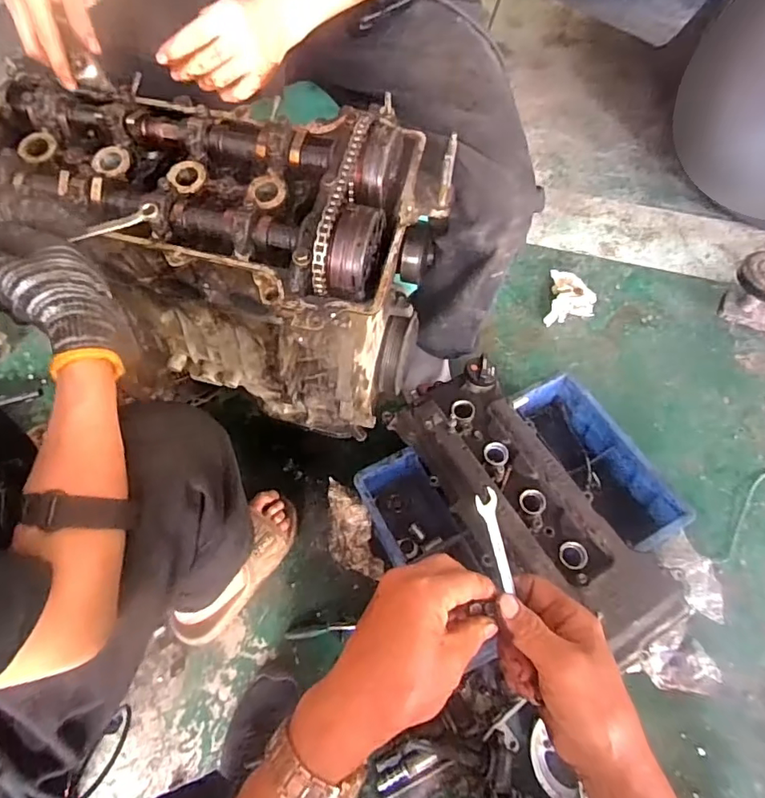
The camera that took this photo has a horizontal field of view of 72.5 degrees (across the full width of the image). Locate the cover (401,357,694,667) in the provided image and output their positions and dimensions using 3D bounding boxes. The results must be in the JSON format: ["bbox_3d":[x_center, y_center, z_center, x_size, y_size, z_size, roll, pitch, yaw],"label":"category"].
[{"bbox_3d":[0.201,0.147,0.778,0.185,0.090,0.474,-26,64,-16],"label":"cover"}]

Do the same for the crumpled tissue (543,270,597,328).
[{"bbox_3d":[0.404,-0.214,1.113,0.100,0.033,0.133,9,60,4],"label":"crumpled tissue"}]

